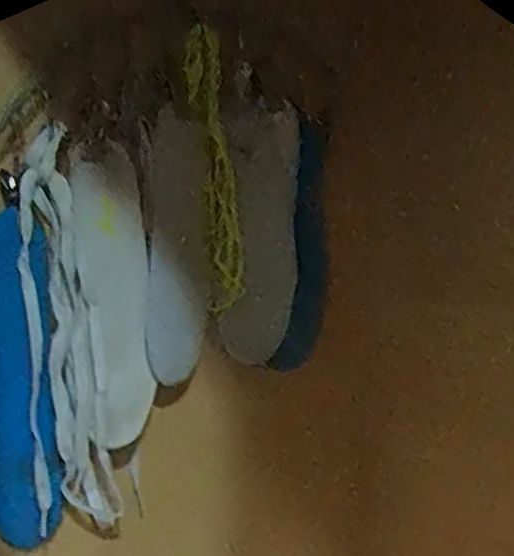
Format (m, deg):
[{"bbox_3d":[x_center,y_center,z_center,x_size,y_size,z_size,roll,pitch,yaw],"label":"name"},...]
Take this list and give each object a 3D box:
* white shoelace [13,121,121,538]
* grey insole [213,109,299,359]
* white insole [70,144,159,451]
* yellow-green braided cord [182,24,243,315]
[{"bbox_3d":[-0.152,0.048,0.560,0.064,0.315,0.053,-2,7,-12],"label":"white shoelace"},{"bbox_3d":[0.003,-0.035,0.719,0.086,0.259,0.022,-5,17,-31],"label":"grey insole"},{"bbox_3d":[-0.117,0.016,0.594,0.034,0.240,0.075,4,9,35],"label":"white insole"},{"bbox_3d":[-0.046,-0.099,0.681,0.042,0.265,0.030,-20,19,-42],"label":"yellow-green braided cord"}]

